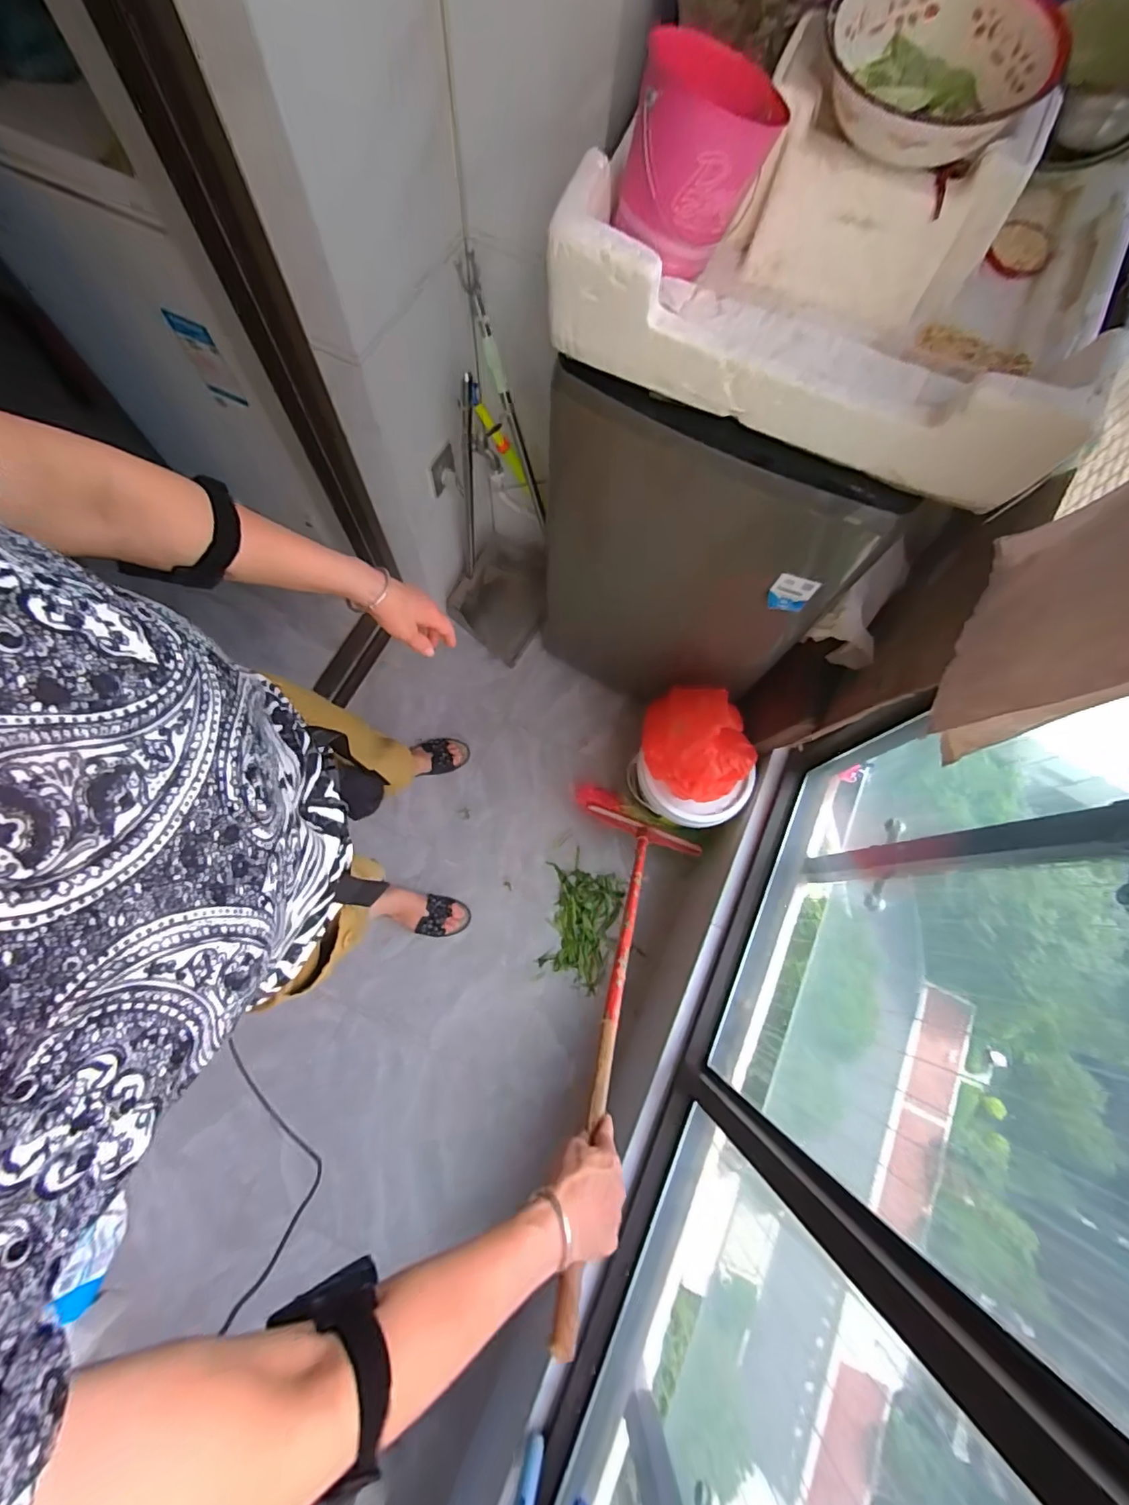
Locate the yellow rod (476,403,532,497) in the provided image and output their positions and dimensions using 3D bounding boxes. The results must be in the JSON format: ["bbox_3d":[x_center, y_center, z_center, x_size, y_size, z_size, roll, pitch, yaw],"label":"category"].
[{"bbox_3d":[-0.135,-0.696,1.244,0.021,0.226,0.023,28,77,40],"label":"yellow rod"}]

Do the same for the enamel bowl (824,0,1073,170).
[{"bbox_3d":[0.389,-0.725,0.561,0.222,0.060,0.217,0,77,1],"label":"enamel bowl"}]

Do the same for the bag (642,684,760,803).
[{"bbox_3d":[0.272,-0.027,1.122,0.206,0.161,0.247,-44,80,-9],"label":"bag"}]

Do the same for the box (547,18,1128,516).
[{"bbox_3d":[0.350,-0.640,0.647,0.604,0.157,0.513,21,78,6],"label":"box"}]

